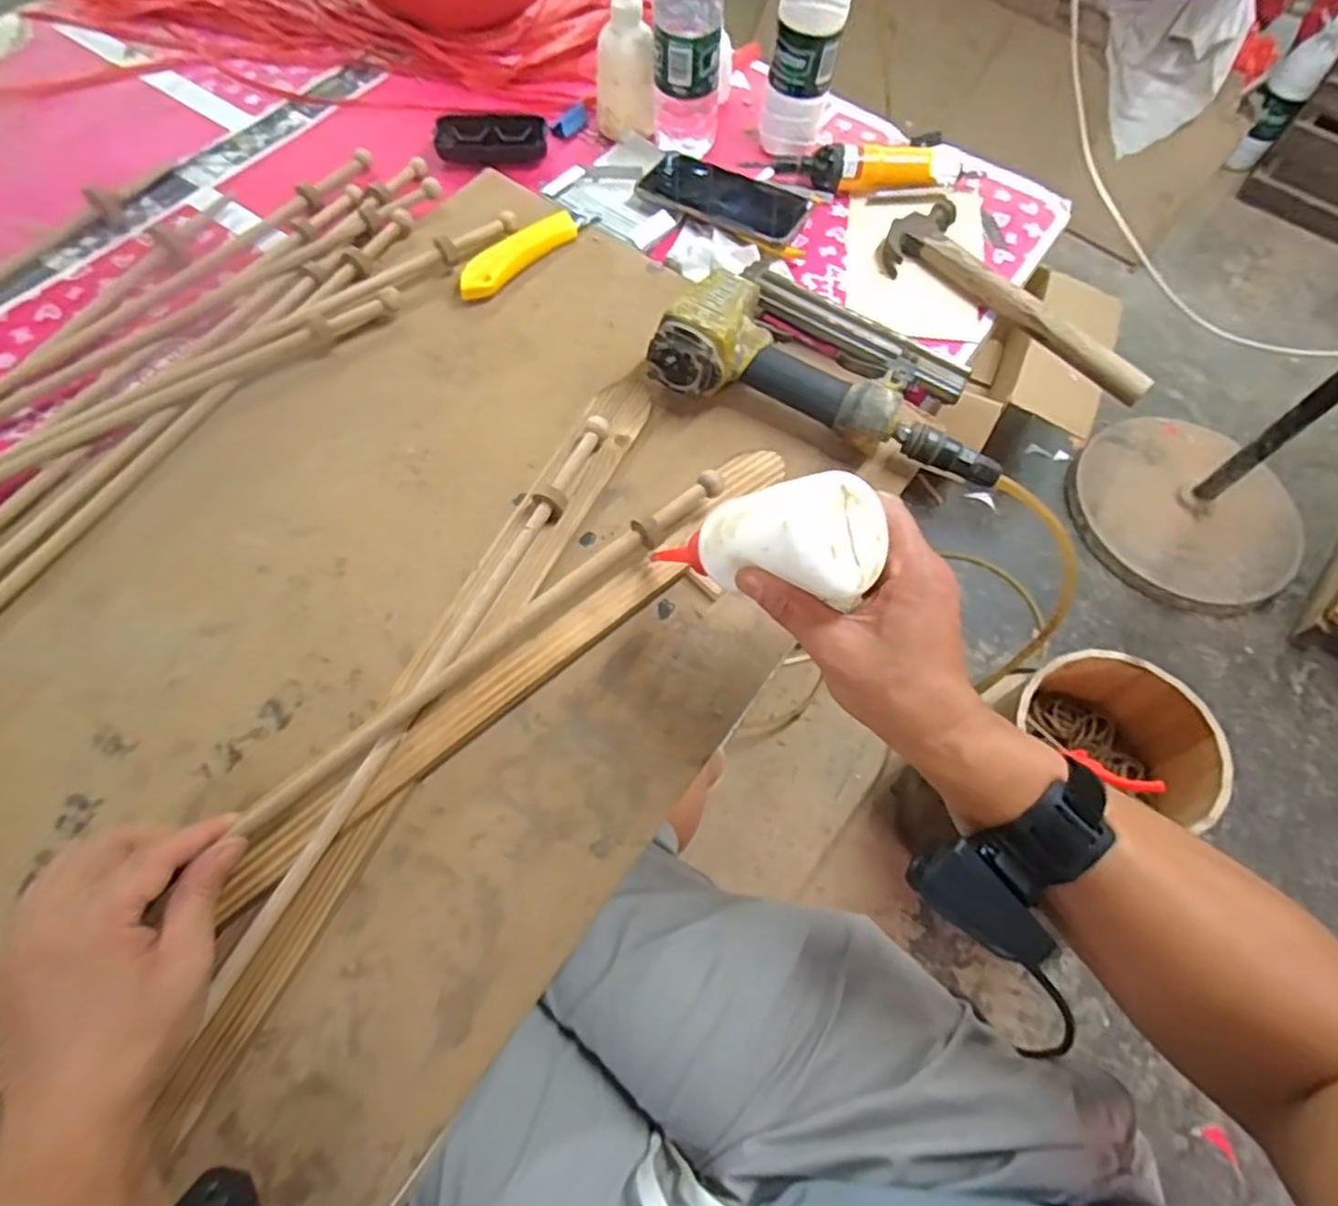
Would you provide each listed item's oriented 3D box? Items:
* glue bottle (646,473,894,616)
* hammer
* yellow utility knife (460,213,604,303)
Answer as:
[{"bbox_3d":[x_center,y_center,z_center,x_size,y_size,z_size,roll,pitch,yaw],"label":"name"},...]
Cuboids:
[{"bbox_3d":[0.047,-0.033,0.373,0.114,0.046,0.054,0,62,35],"label":"glue bottle"},{"bbox_3d":[0.317,-0.274,0.646,0.090,0.031,0.268,-38,72,-19],"label":"hammer"},{"bbox_3d":[-0.128,-0.321,0.646,0.032,0.017,0.156,41,69,15],"label":"yellow utility knife"}]

